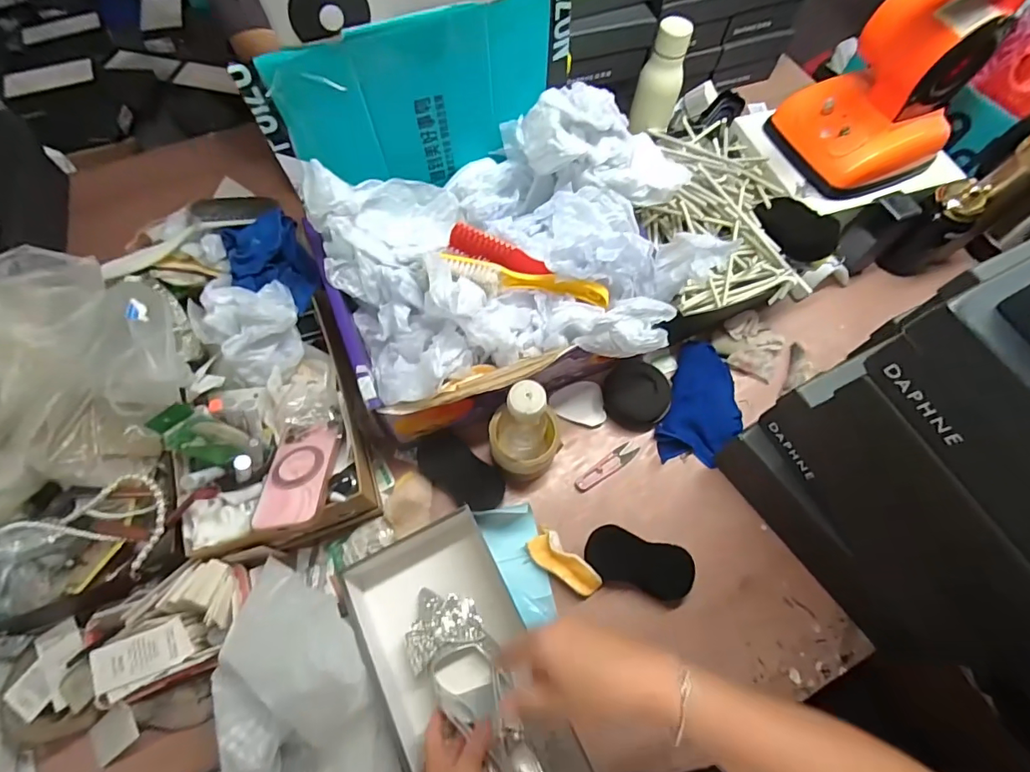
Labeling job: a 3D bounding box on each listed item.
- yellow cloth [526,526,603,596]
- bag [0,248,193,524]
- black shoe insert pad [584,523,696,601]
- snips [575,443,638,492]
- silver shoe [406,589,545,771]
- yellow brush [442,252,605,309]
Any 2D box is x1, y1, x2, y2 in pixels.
[{"bbox_3d":[0.060,0.218,0.599,0.095,0.020,0.041,41,71,14],"label":"yellow cloth"},{"bbox_3d":[-0.525,-0.008,0.507,0.333,0.121,0.245,-18,68,-10],"label":"bag"},{"bbox_3d":[0.155,0.217,0.603,0.126,0.028,0.063,15,67,4],"label":"black shoe insert pad"},{"bbox_3d":[0.123,0.110,0.657,0.101,0.009,0.024,-35,72,-16],"label":"snips"},{"bbox_3d":[-0.041,0.323,0.509,0.082,0.053,0.234,-29,53,-14],"label":"silver shoe"},{"bbox_3d":[0.015,-0.125,0.586,0.197,0.042,0.034,8,66,1],"label":"yellow brush"}]

